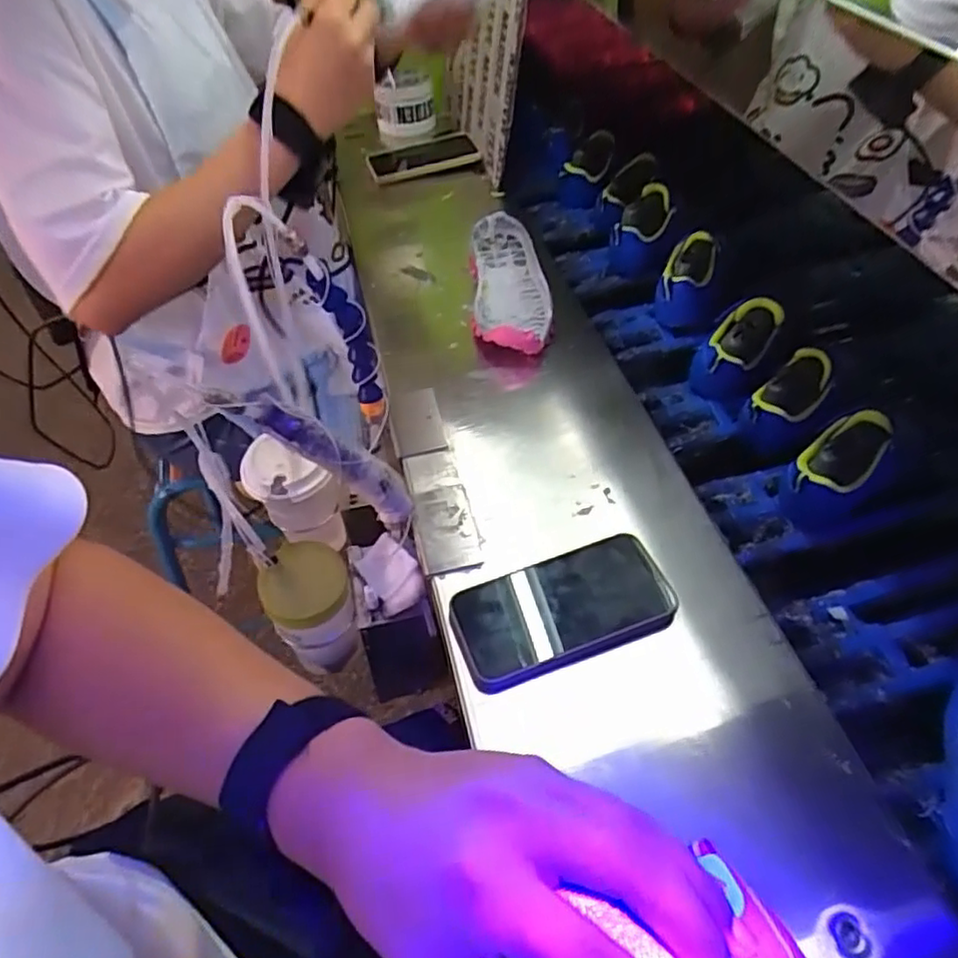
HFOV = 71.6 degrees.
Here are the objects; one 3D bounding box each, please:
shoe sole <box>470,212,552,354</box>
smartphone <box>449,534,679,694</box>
[{"bbox_3d":[0.034,-0.231,0.767,0.082,0.036,0.246,-5,46,2],"label":"shoe sole"},{"bbox_3d":[0.062,0.095,0.498,0.162,0.010,0.077,-19,47,-12],"label":"smartphone"}]

